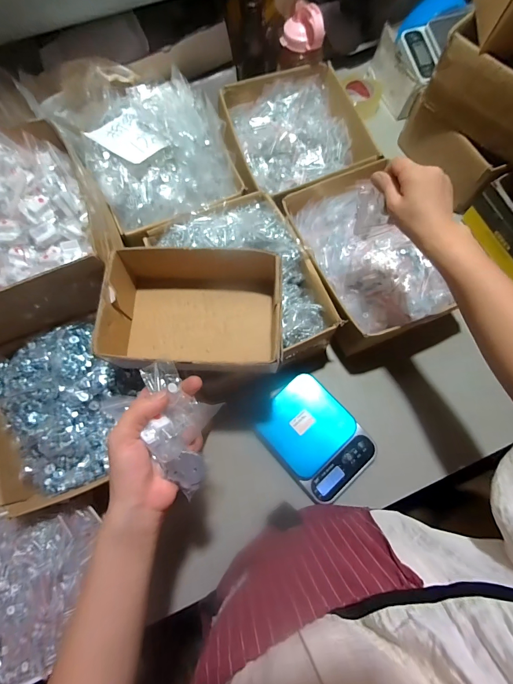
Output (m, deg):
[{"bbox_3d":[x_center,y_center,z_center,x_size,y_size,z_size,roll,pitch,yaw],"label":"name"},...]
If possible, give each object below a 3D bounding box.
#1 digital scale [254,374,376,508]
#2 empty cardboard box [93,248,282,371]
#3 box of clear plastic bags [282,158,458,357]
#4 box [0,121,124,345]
[{"bbox_3d":[0.102,0.168,0.580,0.144,0.029,0.197,-41,75,-11],"label":"digital scale"},{"bbox_3d":[-0.090,-0.042,0.506,0.253,0.110,0.164,2,71,2],"label":"empty cardboard box"},{"bbox_3d":[0.194,-0.158,0.638,0.198,0.097,0.329,-21,72,-6],"label":"box of clear plastic bags"},{"bbox_3d":[-0.395,-0.177,0.549,0.284,0.128,0.302,-25,73,-7],"label":"box"}]

